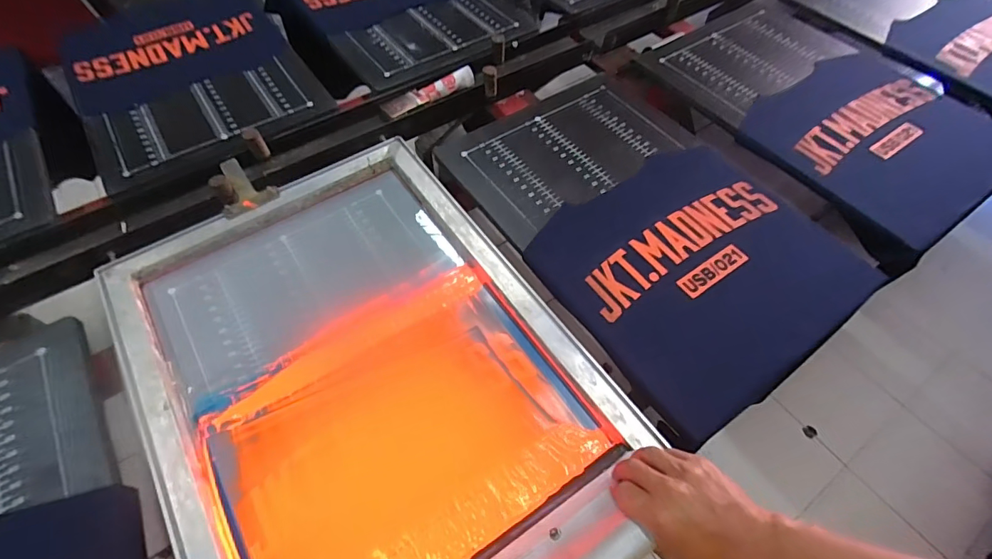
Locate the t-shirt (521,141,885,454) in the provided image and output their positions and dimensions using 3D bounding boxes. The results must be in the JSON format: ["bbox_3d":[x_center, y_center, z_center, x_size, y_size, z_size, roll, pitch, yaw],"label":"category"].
[{"bbox_3d":[0.288,-0.023,0.666,0.397,0.014,0.359,-31,63,-18],"label":"t-shirt"}]

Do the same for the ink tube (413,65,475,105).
[{"bbox_3d":[-0.094,-0.358,0.854,0.125,0.024,0.033,-33,64,-19],"label":"ink tube"}]

